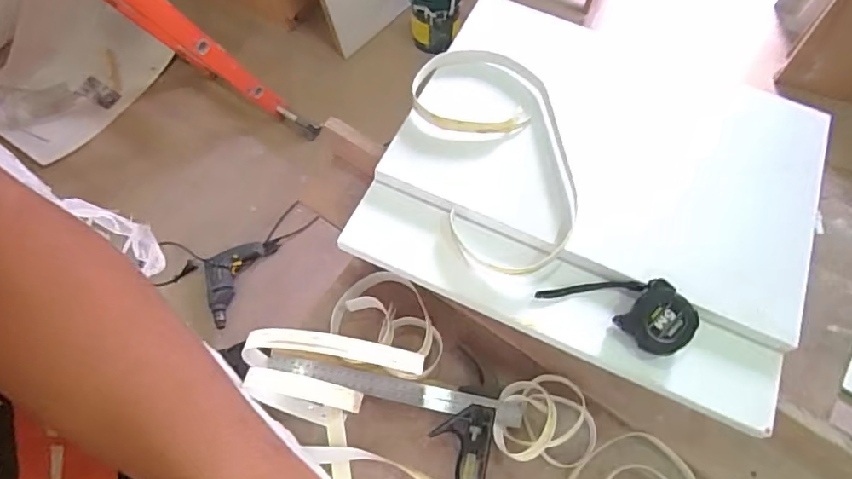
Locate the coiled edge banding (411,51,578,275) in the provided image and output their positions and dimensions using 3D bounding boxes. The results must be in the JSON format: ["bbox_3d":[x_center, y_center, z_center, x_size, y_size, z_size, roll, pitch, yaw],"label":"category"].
[{"bbox_3d":[0.091,-0.111,0.663,0.173,0.037,0.323,-14,68,-6],"label":"coiled edge banding"}]

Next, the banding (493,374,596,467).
[{"bbox_3d":[0.141,0.208,0.628,0.121,0.046,0.102,5,67,2],"label":"banding"}]

